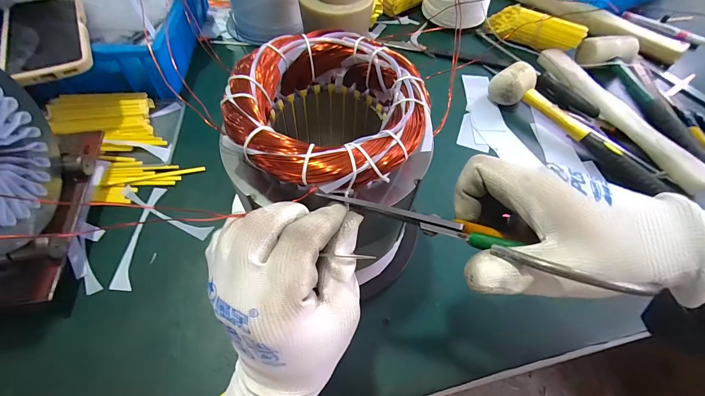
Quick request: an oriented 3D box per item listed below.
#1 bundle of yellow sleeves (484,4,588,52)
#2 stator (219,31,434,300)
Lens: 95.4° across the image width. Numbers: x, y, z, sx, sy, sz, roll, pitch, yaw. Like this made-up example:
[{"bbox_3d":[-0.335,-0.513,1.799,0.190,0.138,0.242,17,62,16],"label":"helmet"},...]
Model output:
[{"bbox_3d":[0.311,-0.293,0.549,0.155,0.043,0.044,35,64,15],"label":"bundle of yellow sleeves"},{"bbox_3d":[-0.013,-0.020,0.279,0.136,0.176,0.126,9,60,2],"label":"stator"}]

